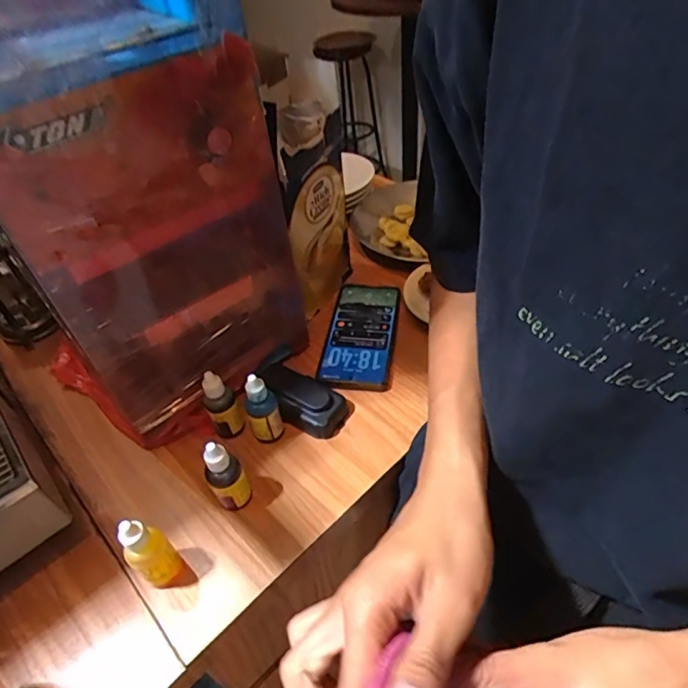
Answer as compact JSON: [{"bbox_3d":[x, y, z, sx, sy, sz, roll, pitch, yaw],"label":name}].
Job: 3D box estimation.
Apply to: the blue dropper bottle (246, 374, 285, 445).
[{"bbox_3d":[-0.076,0.064,0.466,0.029,0.079,0.022,-15,46,-10],"label":"blue dropper bottle"}]

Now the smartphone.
[{"bbox_3d":[0.020,-0.016,0.581,0.077,0.010,0.169,4,46,9],"label":"smartphone"}]

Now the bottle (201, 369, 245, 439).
[{"bbox_3d":[-0.117,0.059,0.478,0.027,0.080,0.025,-18,46,-12],"label":"bottle"}]

